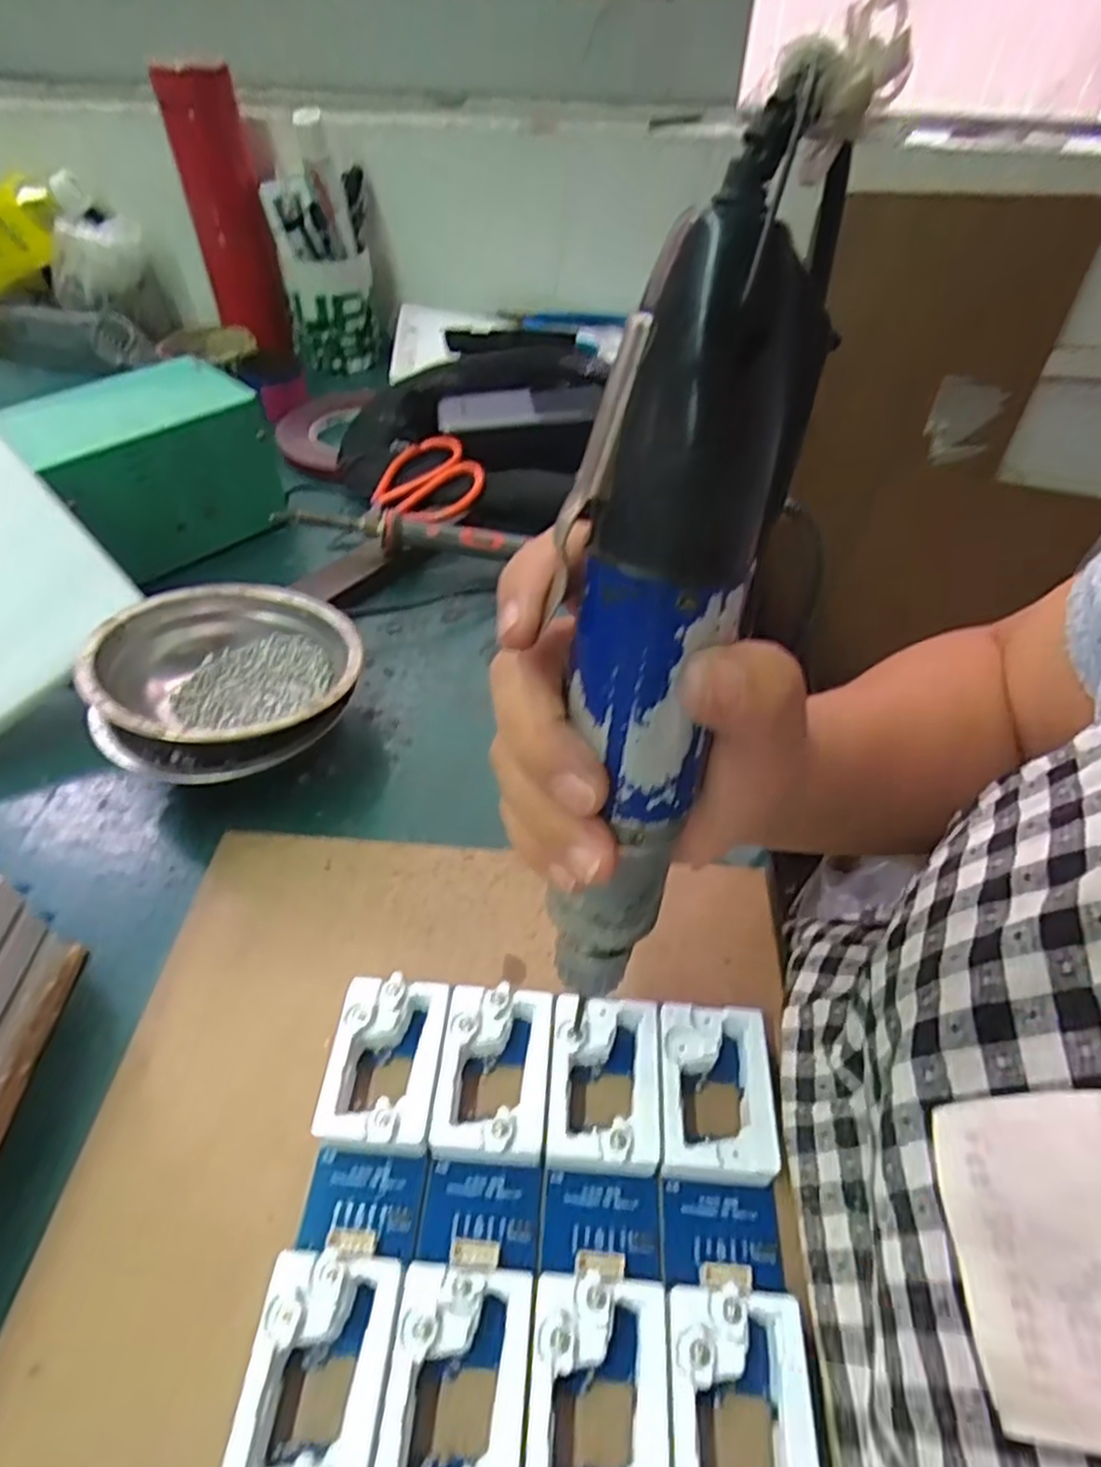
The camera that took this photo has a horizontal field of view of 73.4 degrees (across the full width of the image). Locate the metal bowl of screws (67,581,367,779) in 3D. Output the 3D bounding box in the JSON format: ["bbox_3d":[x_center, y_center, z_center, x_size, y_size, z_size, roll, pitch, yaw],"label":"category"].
[{"bbox_3d":[-0.165,-0.024,0.393,0.125,0.069,0.132,-16,51,-15],"label":"metal bowl of screws"}]

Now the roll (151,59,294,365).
[{"bbox_3d":[-0.284,-0.452,0.655,0.061,0.209,0.056,-17,51,-15],"label":"roll"}]

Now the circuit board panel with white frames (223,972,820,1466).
[{"bbox_3d":[-0.005,0.176,0.238,0.161,0.025,0.180,4,49,2],"label":"circuit board panel with white frames"}]

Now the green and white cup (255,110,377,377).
[{"bbox_3d":[-0.203,-0.432,0.657,0.082,0.185,0.076,-9,50,-9],"label":"green and white cup"}]

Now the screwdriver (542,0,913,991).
[{"bbox_3d":[0.027,-0.030,0.189,0.043,0.225,0.046,15,29,10],"label":"screwdriver"}]

